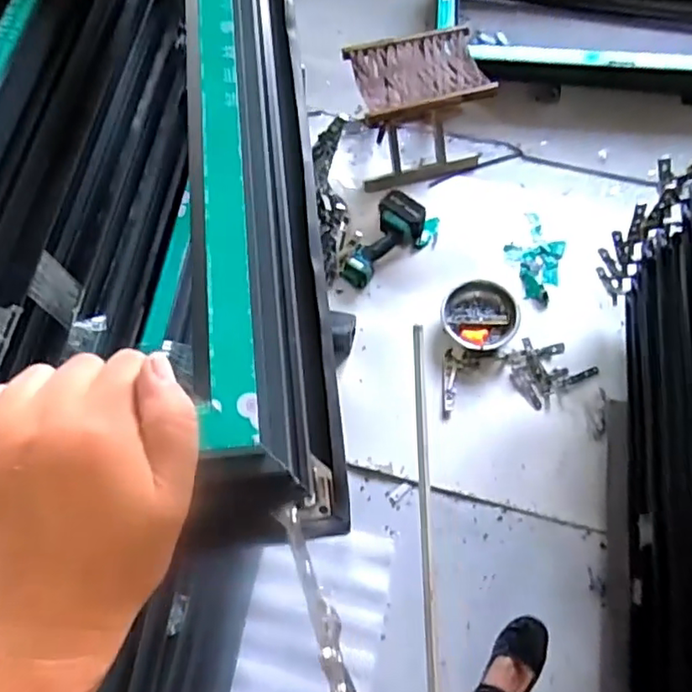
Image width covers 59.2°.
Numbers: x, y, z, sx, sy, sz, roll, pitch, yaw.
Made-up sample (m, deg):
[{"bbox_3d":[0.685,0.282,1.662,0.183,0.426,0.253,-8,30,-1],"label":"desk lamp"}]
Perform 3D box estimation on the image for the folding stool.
[{"bbox_3d":[0.174,-0.605,1.576,0.323,0.267,0.258,-17,68,-7],"label":"folding stool"}]

